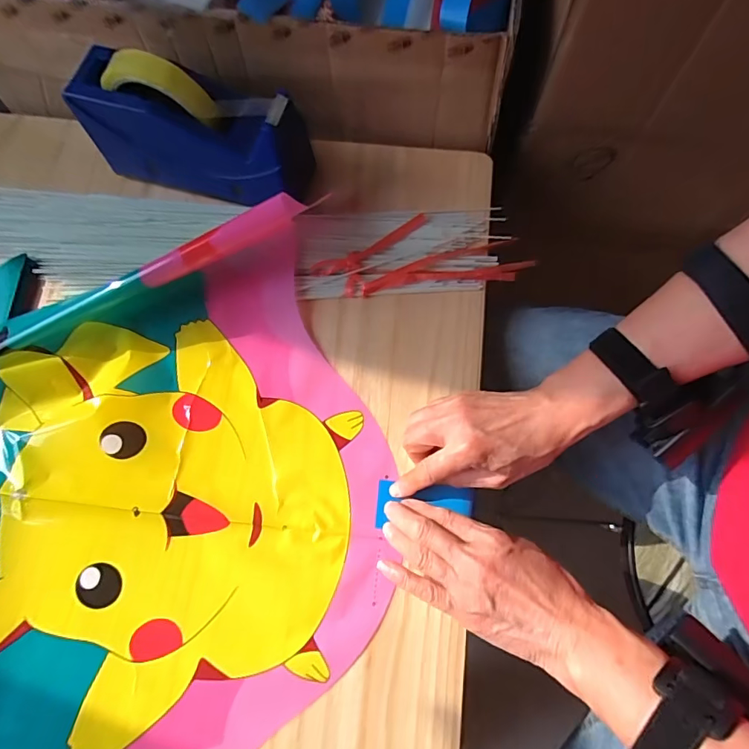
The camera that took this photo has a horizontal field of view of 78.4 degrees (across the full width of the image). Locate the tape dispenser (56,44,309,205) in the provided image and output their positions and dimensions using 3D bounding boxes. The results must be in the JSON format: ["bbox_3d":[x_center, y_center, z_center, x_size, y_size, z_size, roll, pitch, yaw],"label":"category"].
[{"bbox_3d":[-0.161,-0.228,0.424,0.207,0.112,0.065,15,73,5],"label":"tape dispenser"}]

